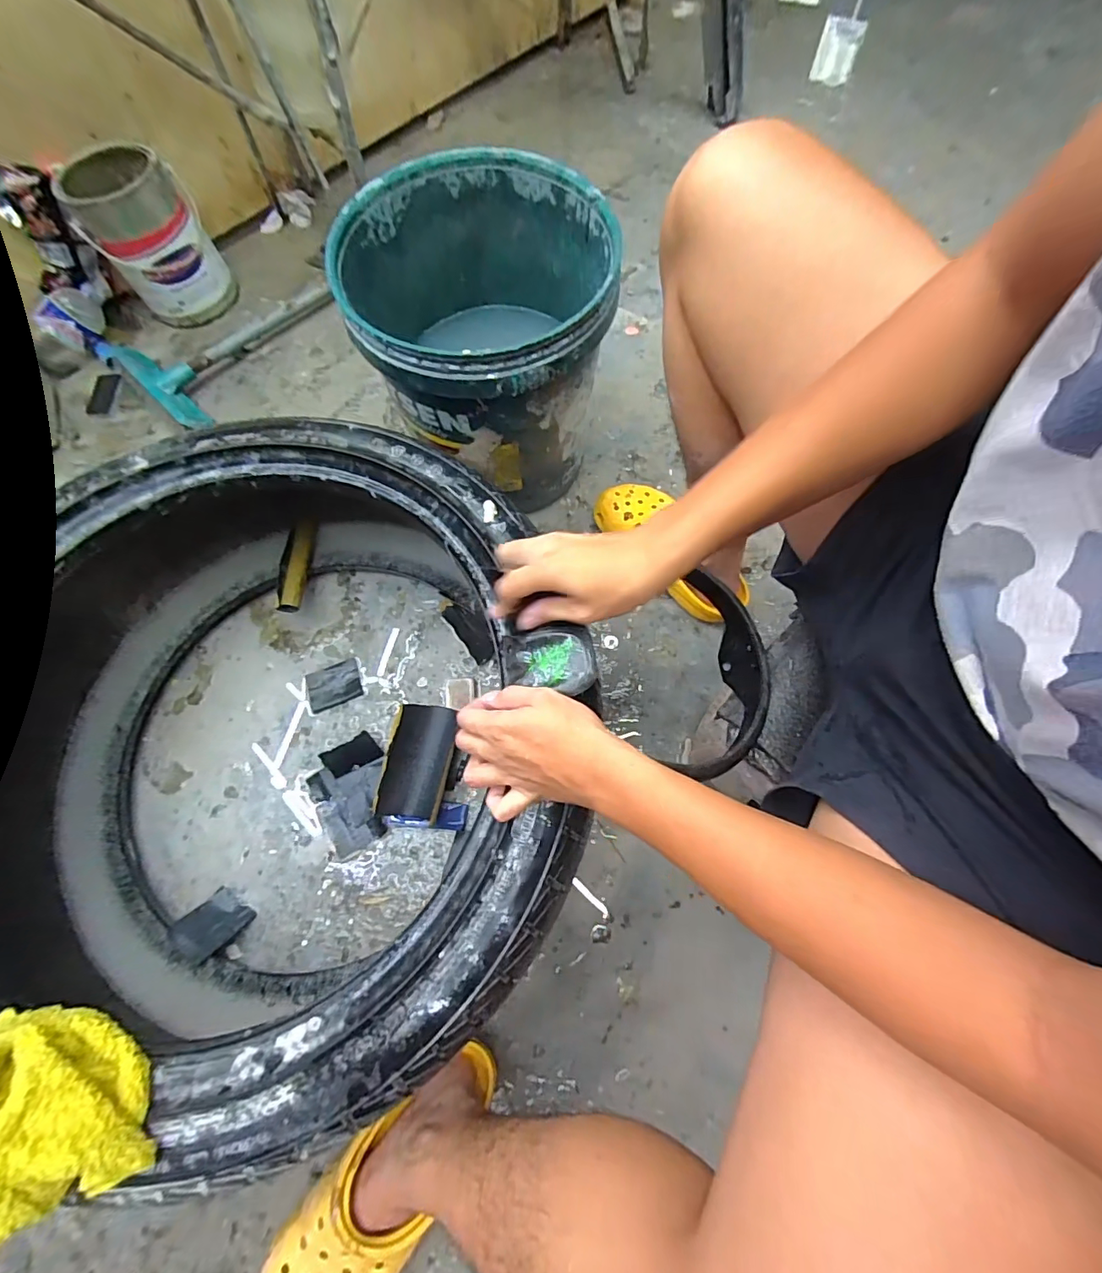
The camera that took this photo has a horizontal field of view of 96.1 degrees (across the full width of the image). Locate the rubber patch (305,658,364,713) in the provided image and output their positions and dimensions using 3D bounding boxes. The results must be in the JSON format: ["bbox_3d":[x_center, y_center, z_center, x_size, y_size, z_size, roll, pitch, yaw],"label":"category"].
[{"bbox_3d":[-0.304,0.068,0.694,0.074,0.005,0.058,-19,71,-5],"label":"rubber patch"}]

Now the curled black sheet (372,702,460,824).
[{"bbox_3d":[-0.164,0.154,0.617,0.080,0.028,0.136,14,78,-21],"label":"curled black sheet"}]

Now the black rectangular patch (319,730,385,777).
[{"bbox_3d":[-0.258,0.151,0.640,0.066,0.047,0.013,-27,44,-15],"label":"black rectangular patch"}]

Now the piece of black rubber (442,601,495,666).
[{"bbox_3d":[-0.113,-0.015,0.692,0.008,0.066,0.104,-18,64,-45],"label":"piece of black rubber"}]

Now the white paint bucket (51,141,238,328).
[{"bbox_3d":[-0.703,-0.700,0.883,0.171,0.210,0.171,0,70,1],"label":"white paint bucket"}]

